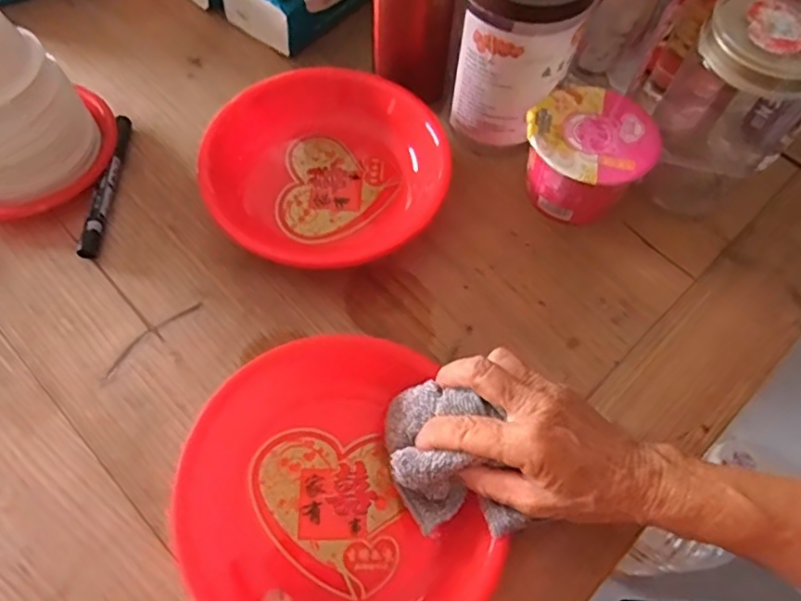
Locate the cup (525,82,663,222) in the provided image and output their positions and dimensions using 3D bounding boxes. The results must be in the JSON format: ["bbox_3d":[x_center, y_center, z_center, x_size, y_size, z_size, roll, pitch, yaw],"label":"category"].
[{"bbox_3d":[0.146,-0.113,0.481,0.089,0.069,0.094,1,64,-2],"label":"cup"}]

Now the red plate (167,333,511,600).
[{"bbox_3d":[-0.039,0.118,0.355,0.165,0.061,0.188,-16,65,-10],"label":"red plate"}]

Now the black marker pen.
[{"bbox_3d":[-0.238,-0.096,0.485,0.014,0.016,0.138,3,64,-1],"label":"black marker pen"}]

